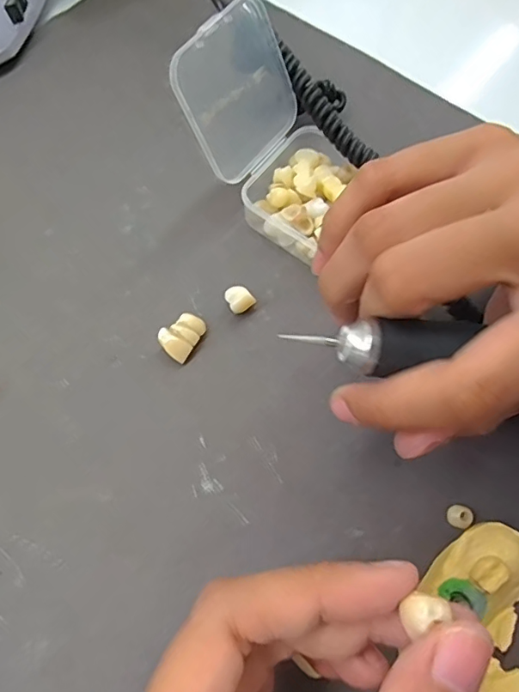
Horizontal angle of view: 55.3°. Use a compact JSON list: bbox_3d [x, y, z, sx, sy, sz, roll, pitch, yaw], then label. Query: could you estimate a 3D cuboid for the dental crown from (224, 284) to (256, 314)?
[{"bbox_3d":[-0.009,-0.019,0.209,0.011,0.010,0.011,-37,76,-12],"label":"dental crown"}]

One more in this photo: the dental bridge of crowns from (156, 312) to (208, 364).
[{"bbox_3d":[-0.031,-0.004,0.201,0.013,0.009,0.020,34,74,10],"label":"dental bridge of crowns"}]

